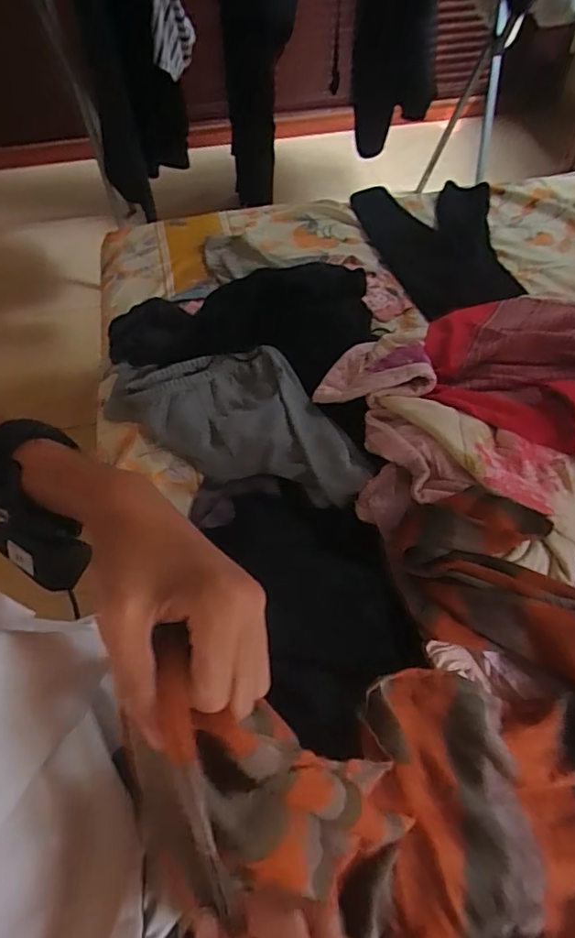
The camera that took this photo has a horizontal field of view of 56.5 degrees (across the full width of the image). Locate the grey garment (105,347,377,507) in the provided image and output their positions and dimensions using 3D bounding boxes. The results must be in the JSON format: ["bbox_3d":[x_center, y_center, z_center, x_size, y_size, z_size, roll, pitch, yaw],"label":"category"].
[{"bbox_3d":[-0.090,-0.121,1.006,0.561,0.071,0.273,27,61,18],"label":"grey garment"}]

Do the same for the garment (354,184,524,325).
[{"bbox_3d":[0.384,-0.579,1.430,0.377,0.111,0.456,-5,57,-2],"label":"garment"}]

